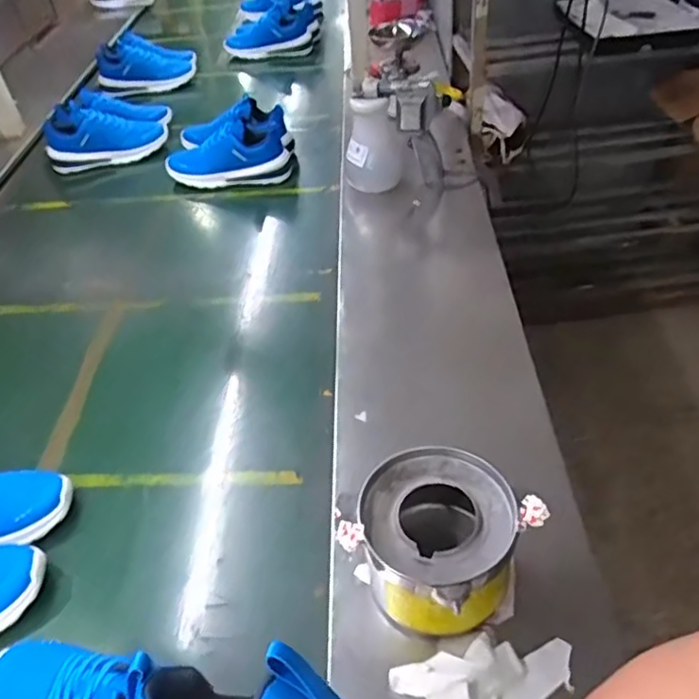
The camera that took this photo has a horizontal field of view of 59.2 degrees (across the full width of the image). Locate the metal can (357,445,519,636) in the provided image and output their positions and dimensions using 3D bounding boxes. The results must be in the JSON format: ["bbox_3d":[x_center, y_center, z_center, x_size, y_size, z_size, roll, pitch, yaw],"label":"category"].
[{"bbox_3d":[0.081,0.181,0.590,0.141,0.115,0.134,-3,46,3],"label":"metal can"}]

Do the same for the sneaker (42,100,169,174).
[{"bbox_3d":[-0.550,-0.483,1.383,0.264,0.116,0.093,-18,47,-10],"label":"sneaker"}]

